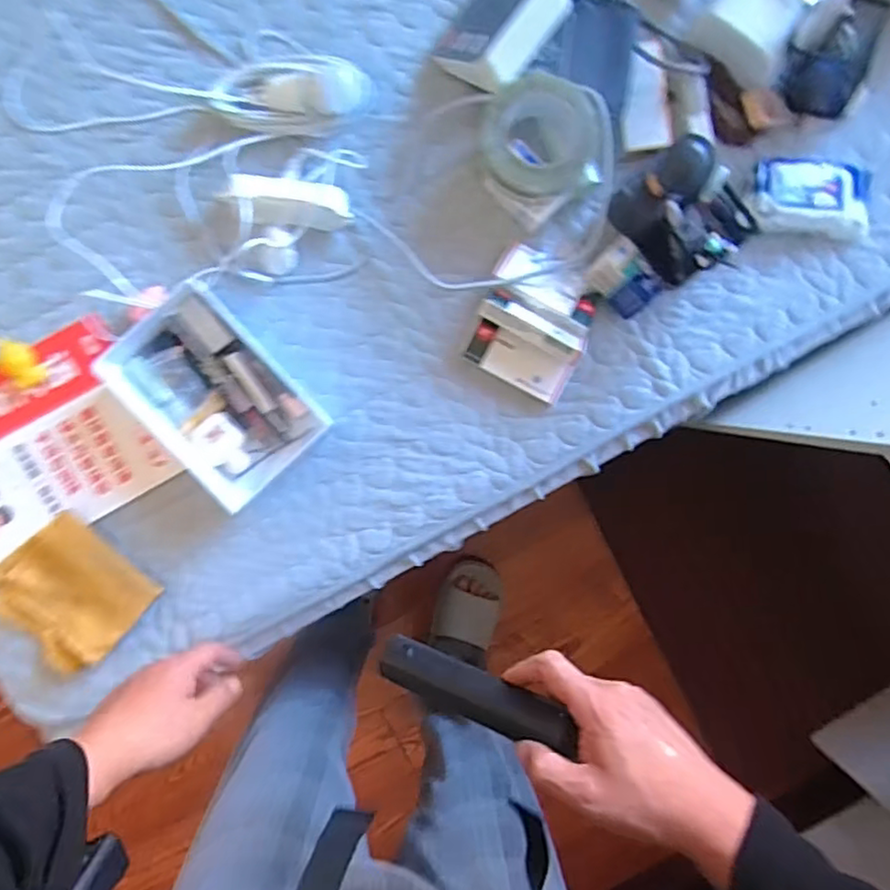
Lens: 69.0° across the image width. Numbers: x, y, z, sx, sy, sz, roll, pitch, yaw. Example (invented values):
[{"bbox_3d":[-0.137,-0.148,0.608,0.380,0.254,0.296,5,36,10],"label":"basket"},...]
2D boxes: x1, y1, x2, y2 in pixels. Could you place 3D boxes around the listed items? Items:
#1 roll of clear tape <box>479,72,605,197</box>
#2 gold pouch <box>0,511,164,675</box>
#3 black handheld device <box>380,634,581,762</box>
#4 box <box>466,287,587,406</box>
[{"bbox_3d":[0.104,-0.337,0.700,0.134,0.045,0.123,0,91,-2],"label":"roll of clear tape"},{"bbox_3d":[-0.431,0.171,0.738,0.154,0.023,0.142,41,90,-2],"label":"gold pouch"},{"bbox_3d":[0.019,0.180,0.471,0.155,0.025,0.031,14,91,30],"label":"black handheld device"},{"bbox_3d":[0.094,-0.115,0.746,0.128,0.047,0.095,25,91,-3],"label":"box"}]

